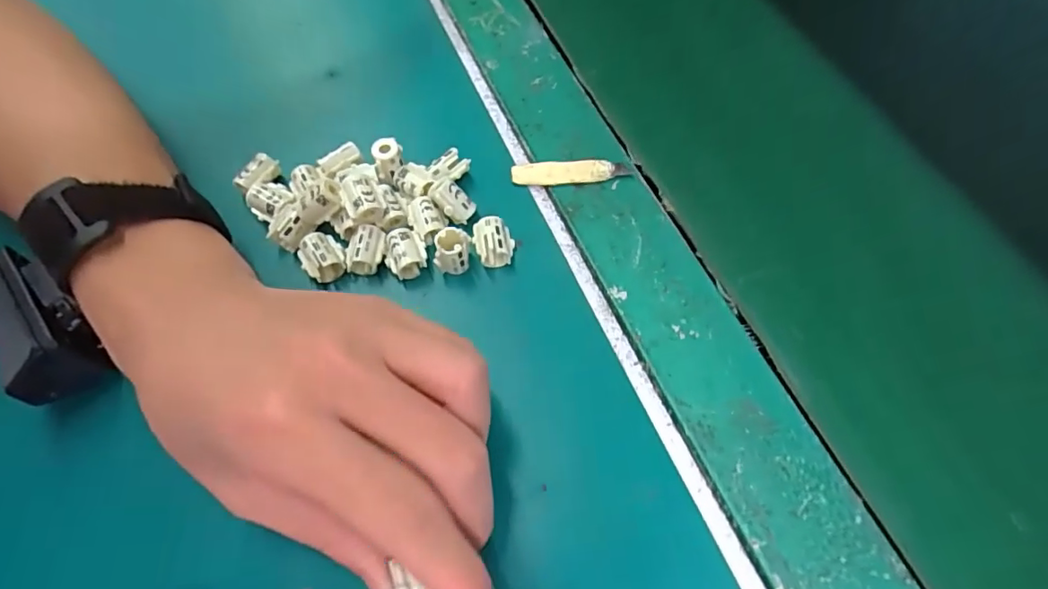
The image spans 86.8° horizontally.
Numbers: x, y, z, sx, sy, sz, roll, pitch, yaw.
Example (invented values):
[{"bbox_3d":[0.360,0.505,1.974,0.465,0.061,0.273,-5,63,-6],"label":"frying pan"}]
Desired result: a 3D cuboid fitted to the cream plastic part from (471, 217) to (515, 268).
[{"bbox_3d":[-0.015,-0.025,0.271,0.020,0.015,0.020,0,61,0],"label":"cream plastic part"}]

